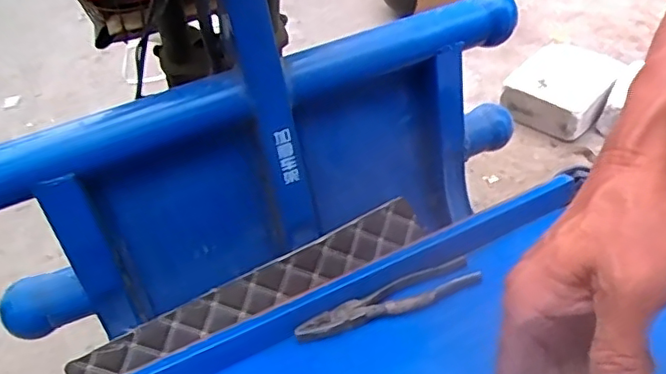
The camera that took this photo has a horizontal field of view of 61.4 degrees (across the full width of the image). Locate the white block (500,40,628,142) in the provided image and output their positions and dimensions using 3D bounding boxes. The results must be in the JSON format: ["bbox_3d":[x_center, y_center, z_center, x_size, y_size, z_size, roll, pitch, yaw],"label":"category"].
[{"bbox_3d":[0.547,-0.229,1.327,0.202,0.104,0.262,31,56,32],"label":"white block"}]

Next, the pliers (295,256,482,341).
[{"bbox_3d":[0.059,0.118,0.579,0.199,0.017,0.043,-22,47,-15],"label":"pliers"}]

